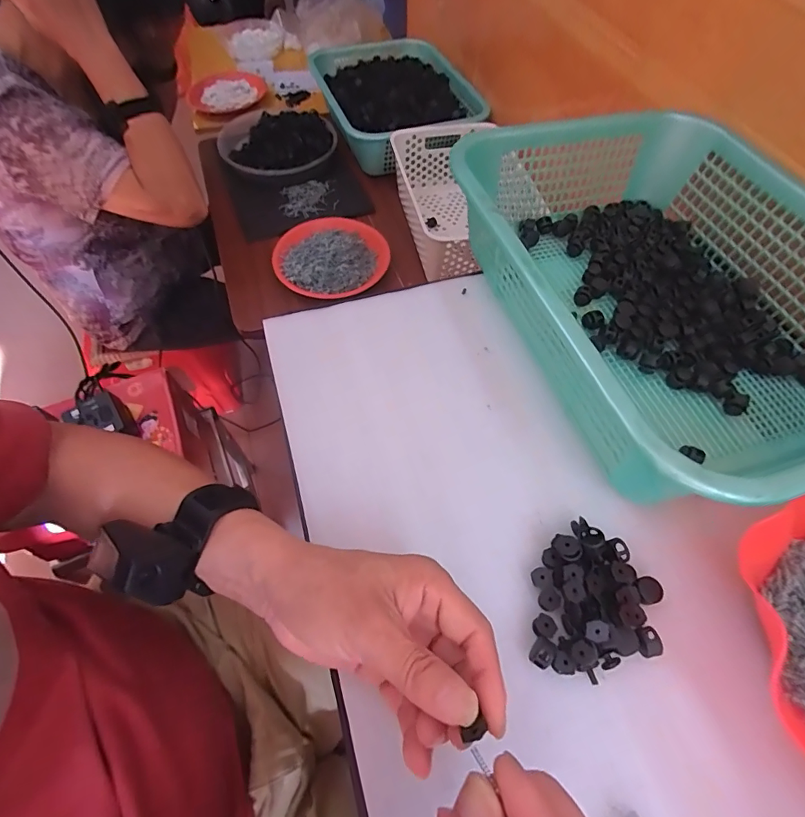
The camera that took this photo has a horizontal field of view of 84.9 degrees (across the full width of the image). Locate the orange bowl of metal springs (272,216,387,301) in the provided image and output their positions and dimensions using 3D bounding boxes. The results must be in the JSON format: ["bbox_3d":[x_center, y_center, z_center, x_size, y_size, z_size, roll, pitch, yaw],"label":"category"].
[{"bbox_3d":[-0.124,-0.267,0.768,0.189,0.039,0.196,29,63,16],"label":"orange bowl of metal springs"}]

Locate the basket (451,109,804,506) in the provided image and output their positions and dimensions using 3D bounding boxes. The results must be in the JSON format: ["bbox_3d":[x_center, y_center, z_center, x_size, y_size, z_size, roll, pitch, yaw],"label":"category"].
[{"bbox_3d":[0.236,-0.109,0.386,0.284,0.102,0.383,-16,61,-10],"label":"basket"}]

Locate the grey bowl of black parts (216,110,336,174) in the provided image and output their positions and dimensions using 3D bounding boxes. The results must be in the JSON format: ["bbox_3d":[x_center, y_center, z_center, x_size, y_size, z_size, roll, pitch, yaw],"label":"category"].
[{"bbox_3d":[-0.254,-0.554,0.908,0.231,0.063,0.251,-17,61,-10],"label":"grey bowl of black parts"}]

